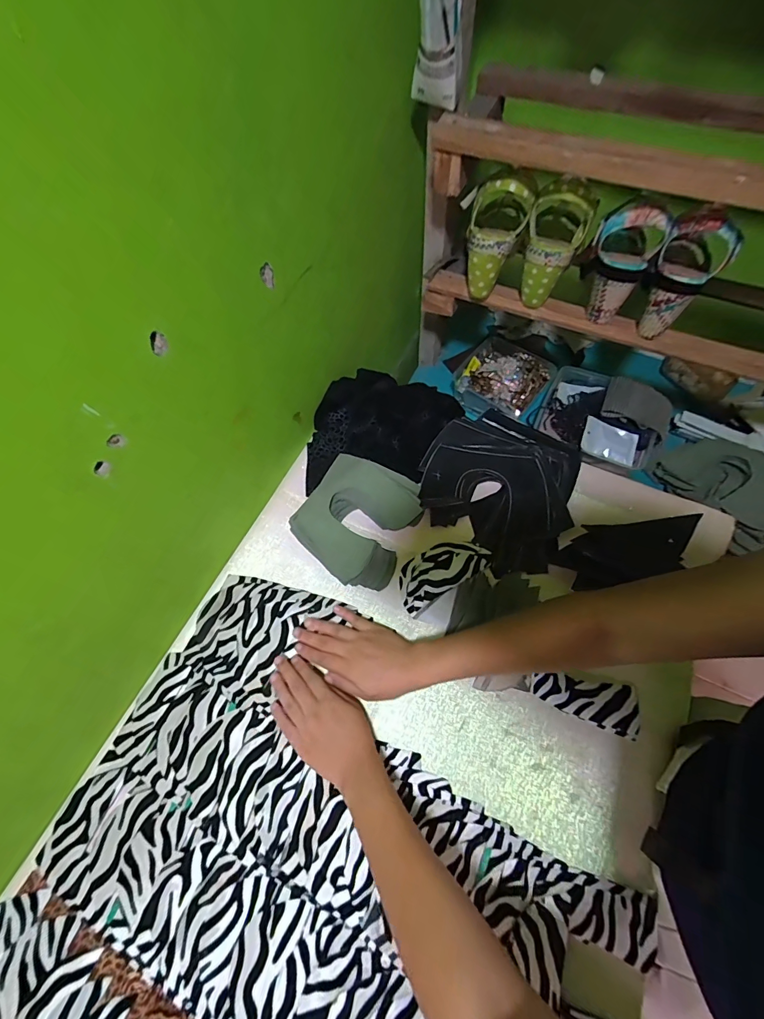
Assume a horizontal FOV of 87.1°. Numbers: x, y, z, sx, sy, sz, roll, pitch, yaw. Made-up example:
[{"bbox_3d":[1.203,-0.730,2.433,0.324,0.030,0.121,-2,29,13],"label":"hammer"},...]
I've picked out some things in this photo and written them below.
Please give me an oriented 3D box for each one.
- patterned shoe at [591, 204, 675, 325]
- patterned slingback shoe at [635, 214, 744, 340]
[{"bbox_3d":[0.316,-0.327,0.537,0.081,0.129,0.071,26,67,14],"label":"patterned shoe"},{"bbox_3d":[0.390,-0.291,0.517,0.080,0.141,0.056,20,41,11],"label":"patterned slingback shoe"}]

